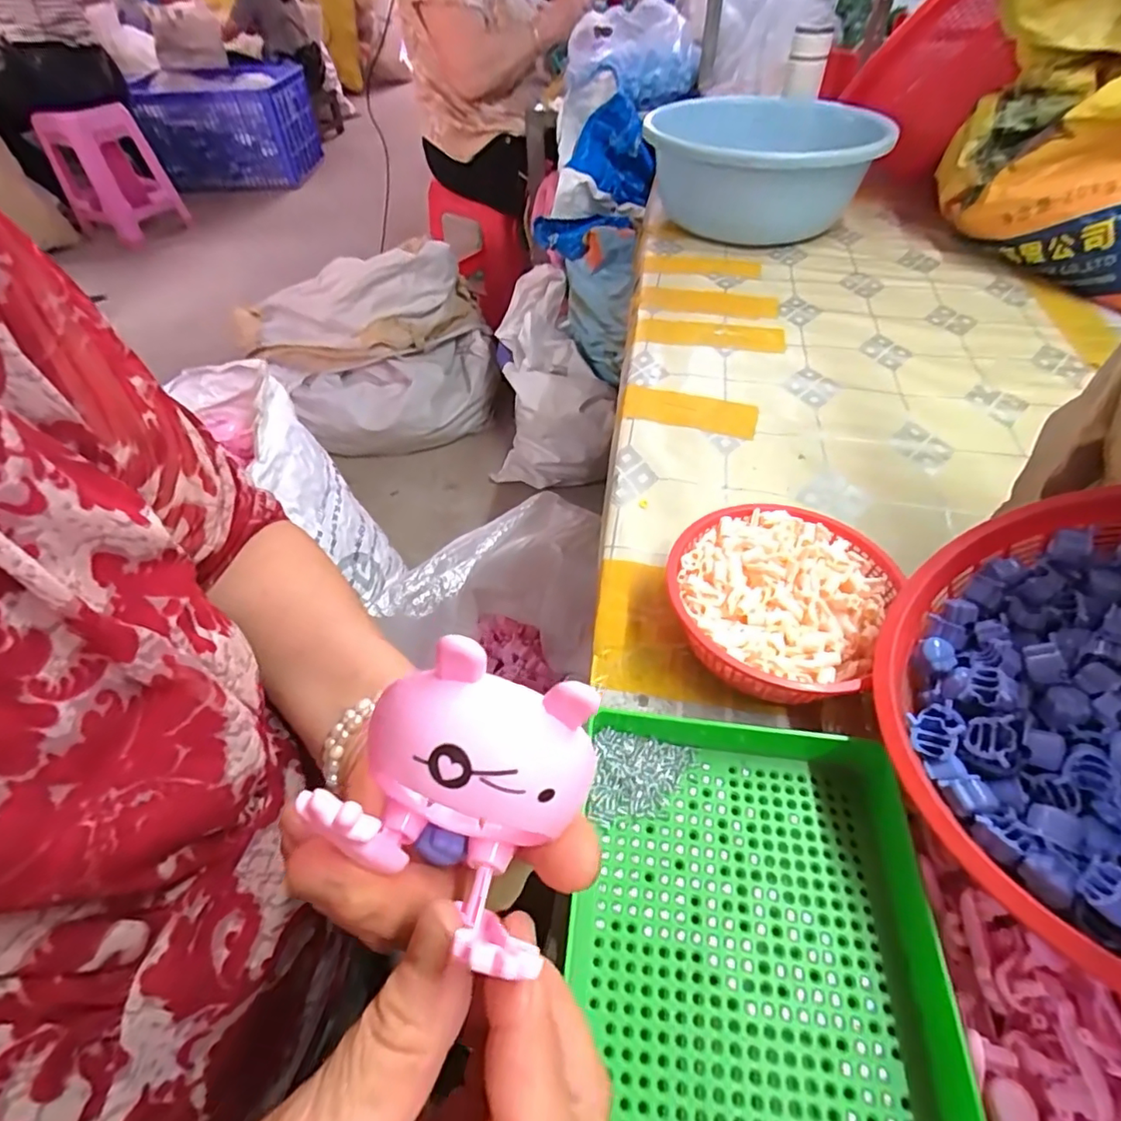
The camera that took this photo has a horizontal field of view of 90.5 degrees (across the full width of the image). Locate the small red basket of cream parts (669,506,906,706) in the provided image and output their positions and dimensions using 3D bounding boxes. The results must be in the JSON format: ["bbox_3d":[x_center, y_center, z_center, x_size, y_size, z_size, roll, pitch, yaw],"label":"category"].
[{"bbox_3d":[0.128,0.026,0.339,0.122,0.049,0.133,24,54,20],"label":"small red basket of cream parts"}]

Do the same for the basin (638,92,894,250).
[{"bbox_3d":[0.290,-0.569,0.816,0.303,0.124,0.372,10,50,10],"label":"basin"}]

